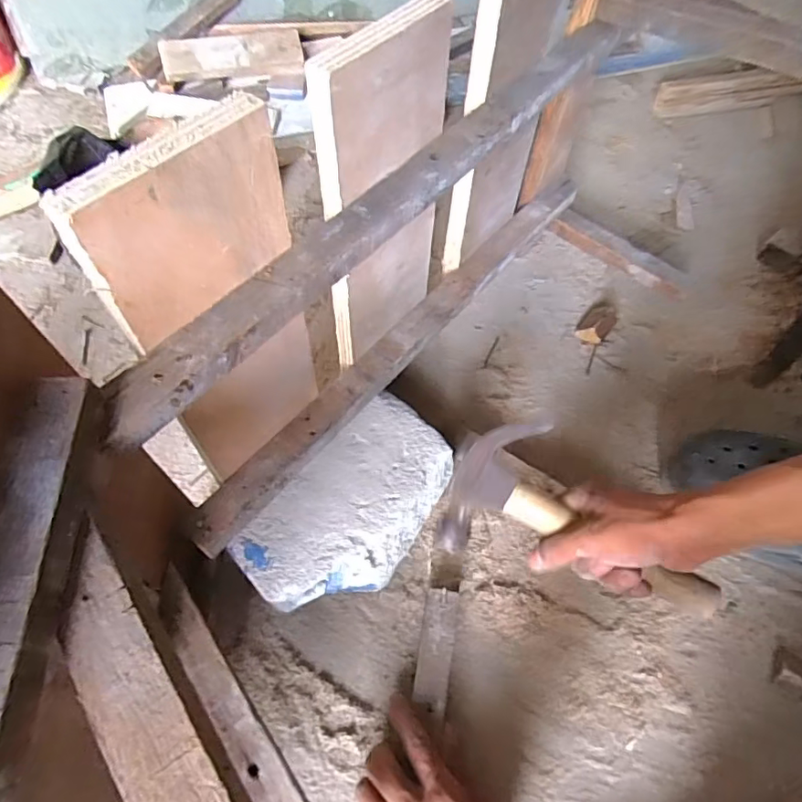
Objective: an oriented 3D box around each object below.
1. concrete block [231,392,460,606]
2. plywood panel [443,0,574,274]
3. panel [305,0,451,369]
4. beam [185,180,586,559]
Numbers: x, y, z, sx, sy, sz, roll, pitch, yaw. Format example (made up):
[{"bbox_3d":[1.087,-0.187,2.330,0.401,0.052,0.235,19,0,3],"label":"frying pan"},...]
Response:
[{"bbox_3d":[-0.041,0.102,0.491,0.107,0.072,0.197,34,64,17],"label":"concrete block"},{"bbox_3d":[0.095,-0.252,0.489,0.022,0.277,0.132,38,65,19],"label":"plywood panel"},{"bbox_3d":[-0.009,-0.146,0.414,0.019,0.255,0.119,39,65,20],"label":"panel"},{"bbox_3d":[0.019,-0.077,0.543,0.036,0.022,0.565,35,64,18],"label":"beam"}]

